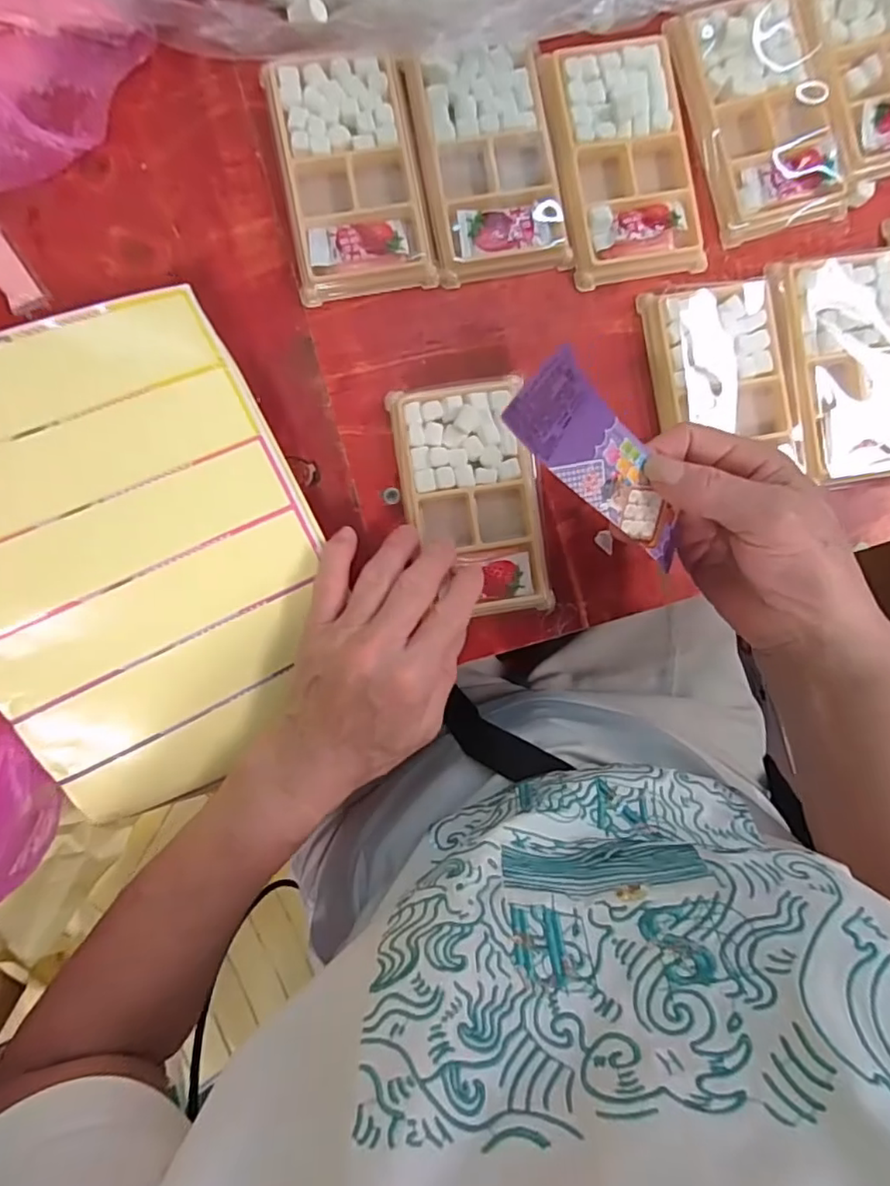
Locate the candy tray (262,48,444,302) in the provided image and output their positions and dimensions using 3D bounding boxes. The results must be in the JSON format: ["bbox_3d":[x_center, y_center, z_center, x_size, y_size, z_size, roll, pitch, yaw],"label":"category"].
[{"bbox_3d":[-0.055,-0.241,0.347,0.079,0.013,0.132,-10,91,-3],"label":"candy tray"}]

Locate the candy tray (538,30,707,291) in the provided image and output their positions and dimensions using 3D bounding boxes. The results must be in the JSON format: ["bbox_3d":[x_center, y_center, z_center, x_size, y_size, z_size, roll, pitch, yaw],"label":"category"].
[{"bbox_3d":[0.106,-0.257,0.352,0.078,0.013,0.135,-12,91,-2],"label":"candy tray"}]

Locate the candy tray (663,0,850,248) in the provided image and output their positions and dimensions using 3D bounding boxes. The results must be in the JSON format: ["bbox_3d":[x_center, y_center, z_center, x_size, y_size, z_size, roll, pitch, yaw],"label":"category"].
[{"bbox_3d":[0.190,-0.287,0.357,0.080,0.019,0.132,-18,91,-2],"label":"candy tray"}]

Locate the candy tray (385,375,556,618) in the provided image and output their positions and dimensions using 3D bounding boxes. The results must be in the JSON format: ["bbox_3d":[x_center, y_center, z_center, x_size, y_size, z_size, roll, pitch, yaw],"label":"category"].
[{"bbox_3d":[0.016,-0.054,0.353,0.077,0.015,0.134,-10,90,-2],"label":"candy tray"}]

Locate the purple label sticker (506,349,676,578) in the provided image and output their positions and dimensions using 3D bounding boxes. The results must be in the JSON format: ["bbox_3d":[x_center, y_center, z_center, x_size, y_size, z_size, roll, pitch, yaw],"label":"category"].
[{"bbox_3d":[0.072,-0.053,0.259,0.114,0.010,0.038,38,88,-32],"label":"purple label sticker"}]

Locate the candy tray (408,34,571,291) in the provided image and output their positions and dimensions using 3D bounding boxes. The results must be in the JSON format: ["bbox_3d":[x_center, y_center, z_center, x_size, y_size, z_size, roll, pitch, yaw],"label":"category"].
[{"bbox_3d":[0.026,-0.253,0.351,0.079,0.013,0.126,-10,91,-3],"label":"candy tray"}]

